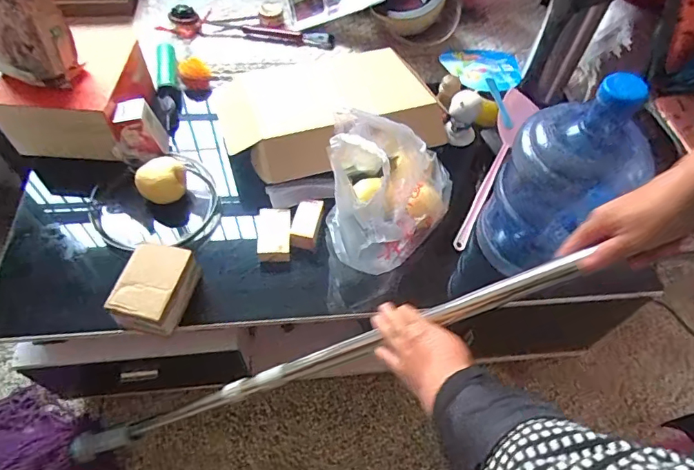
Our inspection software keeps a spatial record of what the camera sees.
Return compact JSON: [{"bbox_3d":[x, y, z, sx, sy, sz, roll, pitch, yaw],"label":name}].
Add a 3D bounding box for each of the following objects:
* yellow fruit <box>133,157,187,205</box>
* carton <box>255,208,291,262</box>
[{"bbox_3d":[-0.353,-0.107,0.915,0.089,0.068,0.075,-13,58,-11],"label":"yellow fruit"},{"bbox_3d":[-0.137,-0.005,0.882,0.063,0.027,0.107,-4,57,-5],"label":"carton"}]

